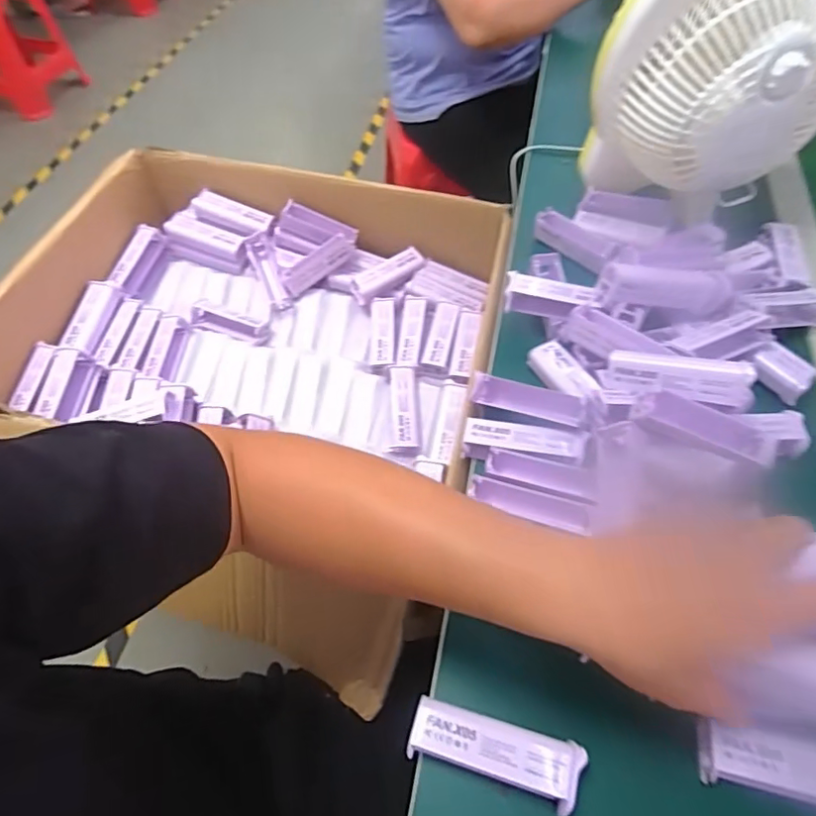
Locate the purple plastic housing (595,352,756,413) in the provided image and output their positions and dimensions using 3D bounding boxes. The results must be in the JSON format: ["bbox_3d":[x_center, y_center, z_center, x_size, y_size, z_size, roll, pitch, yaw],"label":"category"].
[{"bbox_3d":[0.211,-0.024,0.438,0.102,0.031,0.025,11,11,26],"label":"purple plastic housing"}]

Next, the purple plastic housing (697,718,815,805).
[{"bbox_3d":[0.226,0.211,0.323,0.100,0.023,0.034,11,57,10],"label":"purple plastic housing"}]

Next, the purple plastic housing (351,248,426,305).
[{"bbox_3d":[-0.025,-0.170,0.718,0.103,0.022,0.034,-31,60,-17],"label":"purple plastic housing"}]

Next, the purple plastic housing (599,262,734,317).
[{"bbox_3d":[0.237,-0.109,0.511,0.125,0.026,0.034,2,55,-12],"label":"purple plastic housing"}]

